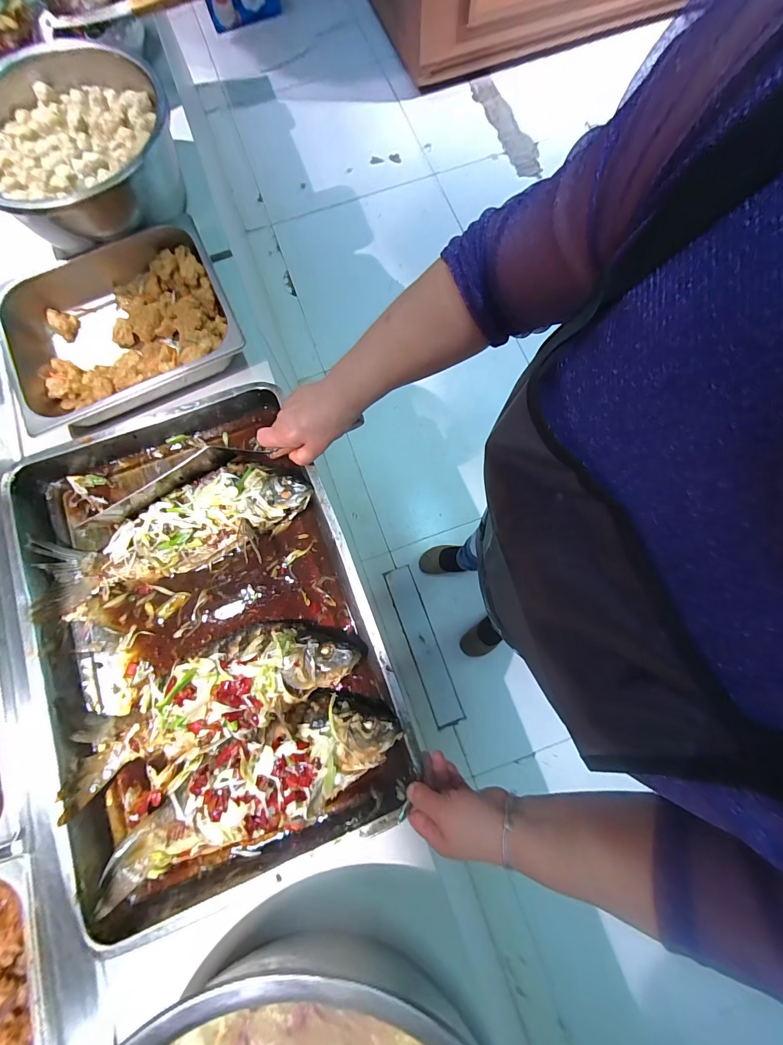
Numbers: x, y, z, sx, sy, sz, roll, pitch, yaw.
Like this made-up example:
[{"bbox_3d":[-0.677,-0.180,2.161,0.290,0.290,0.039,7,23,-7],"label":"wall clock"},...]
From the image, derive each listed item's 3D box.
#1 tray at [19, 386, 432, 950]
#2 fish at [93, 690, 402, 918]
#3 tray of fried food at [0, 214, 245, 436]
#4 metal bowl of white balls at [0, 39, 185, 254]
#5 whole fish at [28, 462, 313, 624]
[{"bbox_3d":[-0.243,0.128,0.472,0.389,0.061,0.572,-22,78,-3],"label":"tray"},{"bbox_3d":[-0.161,0.310,0.431,0.353,0.052,0.110,-30,79,-5],"label":"fish"},{"bbox_3d":[-0.411,-0.288,0.574,0.333,0.085,0.262,-27,79,-4],"label":"tray of fried food"},{"bbox_3d":[-0.480,-0.554,0.572,0.272,0.126,0.272,0,78,1],"label":"metal bowl of white balls"},{"bbox_3d":[-0.289,0.012,0.499,0.369,0.056,0.126,-23,78,-4],"label":"whole fish"}]

